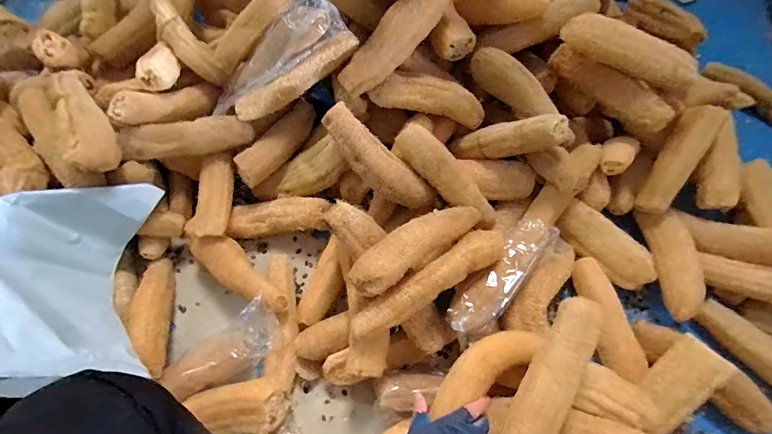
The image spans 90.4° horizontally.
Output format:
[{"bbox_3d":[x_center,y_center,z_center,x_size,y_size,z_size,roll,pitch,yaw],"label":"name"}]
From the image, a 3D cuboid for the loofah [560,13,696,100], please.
[{"bbox_3d":[0.453,-0.292,0.696,0.268,0.071,0.065,18,64,-9],"label":"loofah"}]

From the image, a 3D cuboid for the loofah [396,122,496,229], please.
[{"bbox_3d":[0.109,-0.065,0.698,0.242,0.062,0.060,42,67,-17],"label":"loofah"}]

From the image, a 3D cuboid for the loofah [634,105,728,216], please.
[{"bbox_3d":[0.577,-0.119,0.745,0.080,0.062,0.250,31,90,14],"label":"loofah"}]

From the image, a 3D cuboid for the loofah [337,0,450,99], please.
[{"bbox_3d":[0.016,-0.330,0.700,0.261,0.060,0.071,-45,70,8],"label":"loofah"}]

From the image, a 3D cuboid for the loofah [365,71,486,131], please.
[{"bbox_3d":[0.086,-0.229,0.741,0.233,0.057,0.062,8,63,-13],"label":"loofah"}]

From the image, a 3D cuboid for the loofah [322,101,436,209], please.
[{"bbox_3d":[-0.012,-0.098,0.680,0.243,0.049,0.082,42,68,-13],"label":"loofah"}]

